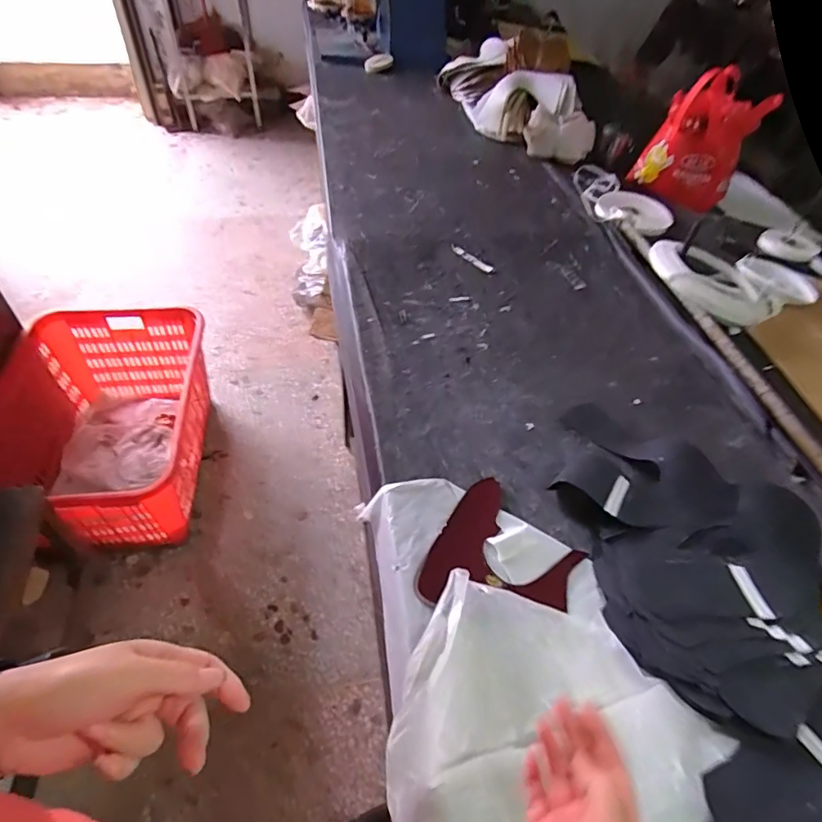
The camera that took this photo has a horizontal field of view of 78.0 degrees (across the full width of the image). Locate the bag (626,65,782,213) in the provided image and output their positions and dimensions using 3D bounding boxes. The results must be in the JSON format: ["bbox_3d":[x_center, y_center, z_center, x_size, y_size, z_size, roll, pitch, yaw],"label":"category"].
[{"bbox_3d":[0.662,-0.615,1.159,0.241,0.251,0.087,20,51,13],"label":"bag"}]

